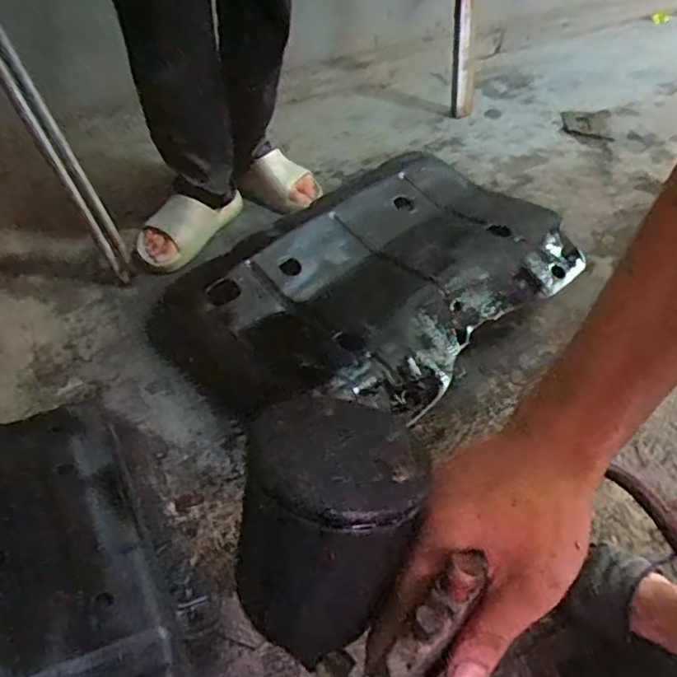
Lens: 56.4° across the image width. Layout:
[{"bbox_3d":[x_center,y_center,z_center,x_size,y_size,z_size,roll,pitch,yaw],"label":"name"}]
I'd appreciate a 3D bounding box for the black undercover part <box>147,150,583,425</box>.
[{"bbox_3d":[0.085,-0.105,1.096,0.717,0.108,0.447,-35,56,-29],"label":"black undercover part"}]

